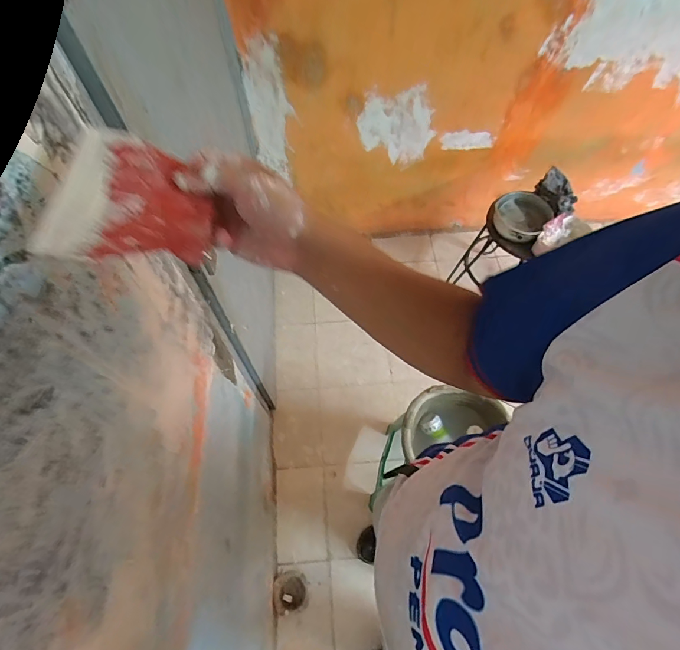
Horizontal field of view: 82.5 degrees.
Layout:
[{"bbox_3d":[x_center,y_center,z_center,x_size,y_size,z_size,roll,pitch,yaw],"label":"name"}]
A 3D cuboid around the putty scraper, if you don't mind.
[{"bbox_3d":[-0.152,-0.097,0.299,0.106,0.006,0.121,9,62,-16],"label":"putty scraper"}]

